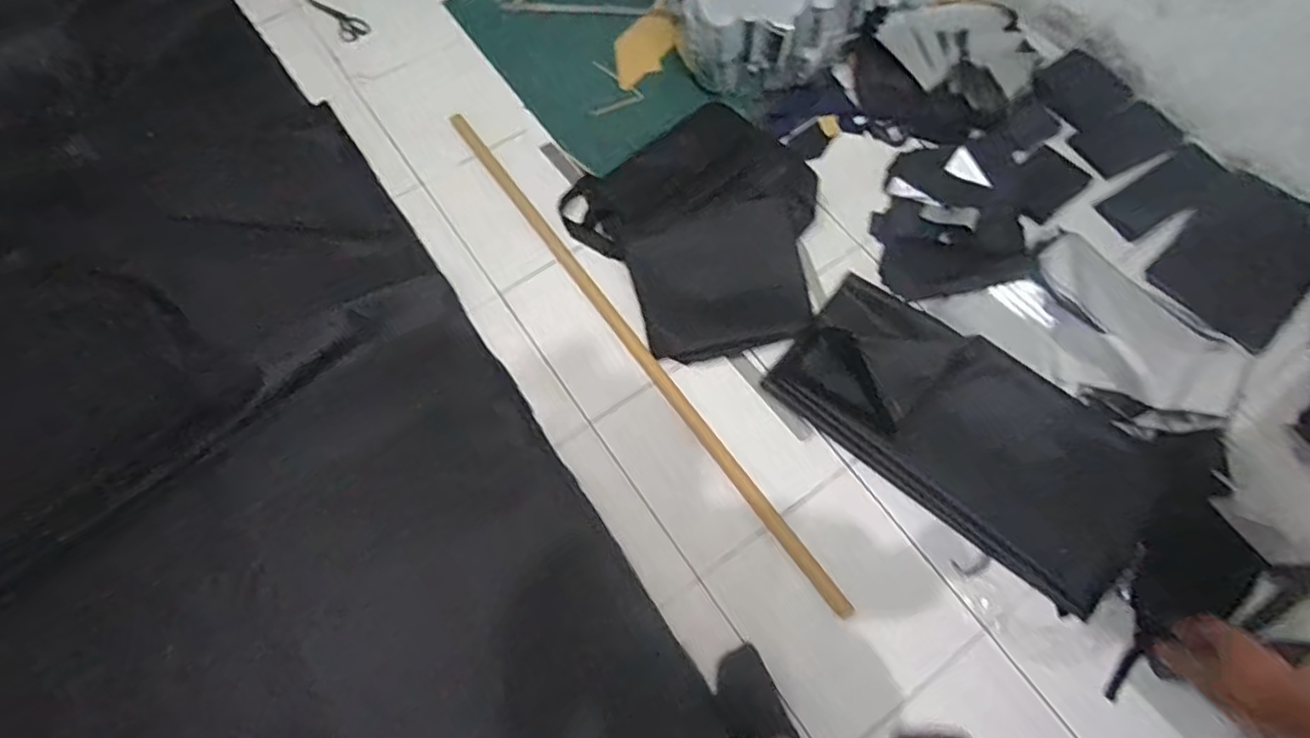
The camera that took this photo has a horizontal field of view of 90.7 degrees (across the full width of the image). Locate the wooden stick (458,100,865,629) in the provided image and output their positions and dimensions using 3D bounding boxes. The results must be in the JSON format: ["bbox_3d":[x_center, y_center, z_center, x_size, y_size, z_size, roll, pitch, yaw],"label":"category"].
[{"bbox_3d":[-0.064,-0.082,1.504,0.037,0.020,1.499,-34,73,-12],"label":"wooden stick"}]

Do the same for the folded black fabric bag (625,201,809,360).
[{"bbox_3d":[0.158,-0.214,1.547,0.398,0.037,0.353,-14,68,-7],"label":"folded black fabric bag"}]

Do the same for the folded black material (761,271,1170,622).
[{"bbox_3d":[0.673,0.110,1.398,0.798,0.076,0.384,39,71,14],"label":"folded black material"}]

